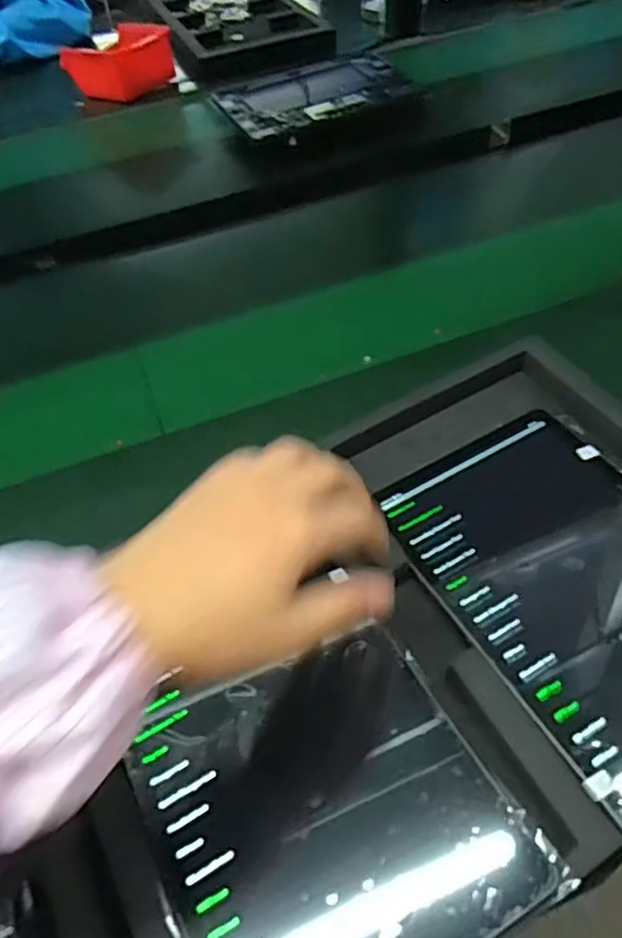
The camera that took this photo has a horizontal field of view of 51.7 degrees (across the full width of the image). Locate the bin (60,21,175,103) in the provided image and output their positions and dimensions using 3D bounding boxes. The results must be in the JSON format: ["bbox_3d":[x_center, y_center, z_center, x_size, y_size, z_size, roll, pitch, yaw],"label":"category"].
[{"bbox_3d":[-0.284,-0.604,0.962,0.133,0.063,0.095,-39,59,-22],"label":"bin"}]

